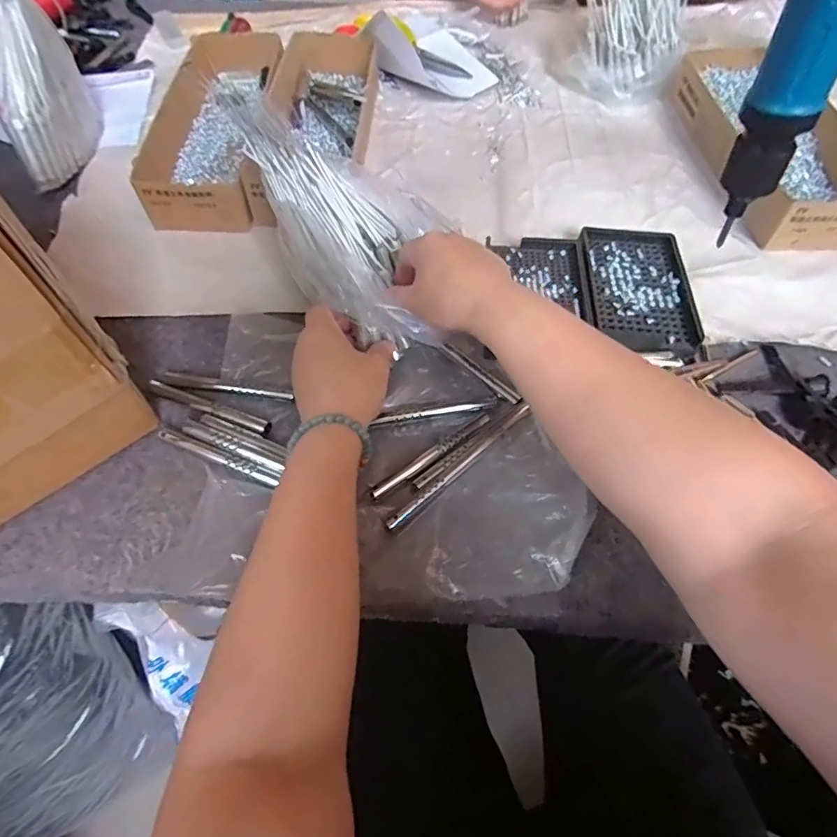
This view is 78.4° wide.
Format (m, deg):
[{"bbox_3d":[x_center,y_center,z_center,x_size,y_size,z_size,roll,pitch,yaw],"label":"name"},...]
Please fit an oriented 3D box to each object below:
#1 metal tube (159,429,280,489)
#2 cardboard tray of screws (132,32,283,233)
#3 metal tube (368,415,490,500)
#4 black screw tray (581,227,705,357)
[{"bbox_3d":[-0.151,0.029,0.382,0.097,0.006,0.008,21,60,12],"label":"metal tube"},{"bbox_3d":[-0.220,-0.327,0.569,0.103,0.063,0.281,0,58,0],"label":"cardboard tray of screws"},{"bbox_3d":[0.010,0.026,0.389,0.111,0.010,0.012,-33,64,-20],"label":"metal tube"},{"bbox_3d":[0.195,-0.116,0.461,0.087,0.021,0.141,4,58,2],"label":"black screw tray"}]

